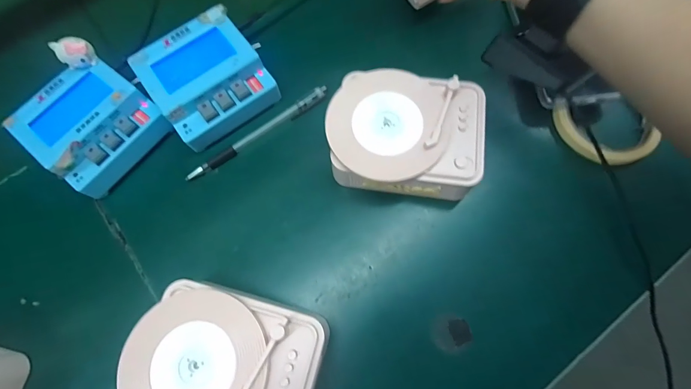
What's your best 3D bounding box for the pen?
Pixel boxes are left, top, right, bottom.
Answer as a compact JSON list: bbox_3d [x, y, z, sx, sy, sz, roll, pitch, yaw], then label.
[{"bbox_3d":[-0.085,-0.060,0.340,0.155,0.015,0.011,-35,74,-9],"label":"pen"}]

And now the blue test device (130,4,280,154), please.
[{"bbox_3d":[-0.132,-0.107,0.337,0.104,0.054,0.103,-35,74,-9],"label":"blue test device"}]

